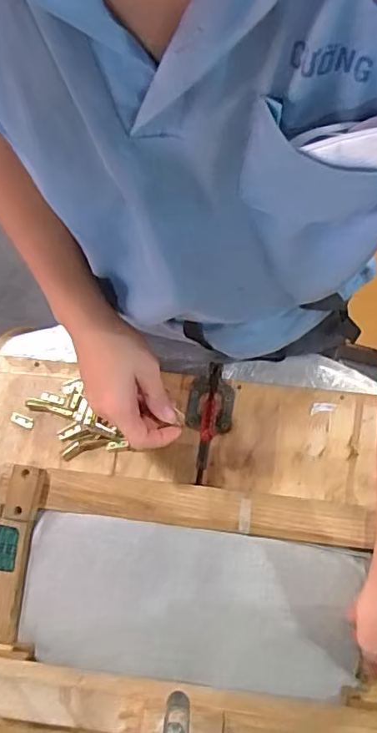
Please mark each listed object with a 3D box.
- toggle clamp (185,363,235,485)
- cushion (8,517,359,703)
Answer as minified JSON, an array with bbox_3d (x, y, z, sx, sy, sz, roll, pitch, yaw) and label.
[{"bbox_3d":[0.025,0.064,0.629,0.058,0.067,0.145,5,75,2],"label":"toggle clamp"},{"bbox_3d":[-0.002,0.249,0.567,0.349,0.029,0.145,5,75,5],"label":"cushion"}]

